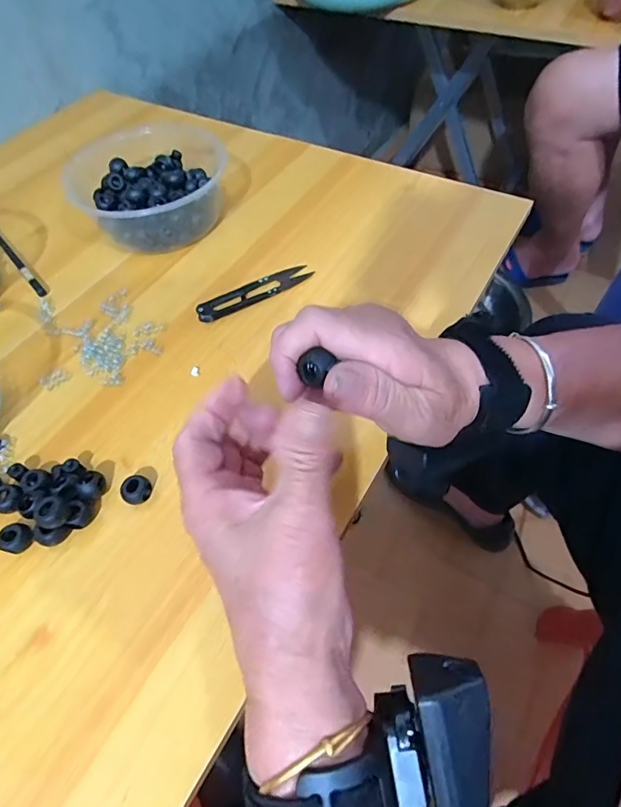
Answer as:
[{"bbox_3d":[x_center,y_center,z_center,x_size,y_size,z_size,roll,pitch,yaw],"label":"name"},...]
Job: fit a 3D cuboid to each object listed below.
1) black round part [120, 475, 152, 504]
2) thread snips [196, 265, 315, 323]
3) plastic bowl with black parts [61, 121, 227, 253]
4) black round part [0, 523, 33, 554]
[{"bbox_3d":[-0.105,0.053,0.279,0.013,0.014,0.016,15,59,13],"label":"black round part"},{"bbox_3d":[-0.045,-0.092,0.373,0.100,0.009,0.022,-26,59,-13],"label":"thread snips"},{"bbox_3d":[-0.140,-0.197,0.419,0.143,0.055,0.133,-1,57,2],"label":"plastic bowl with black parts"},{"bbox_3d":[-0.170,0.078,0.267,0.013,0.014,0.016,20,60,15],"label":"black round part"}]

